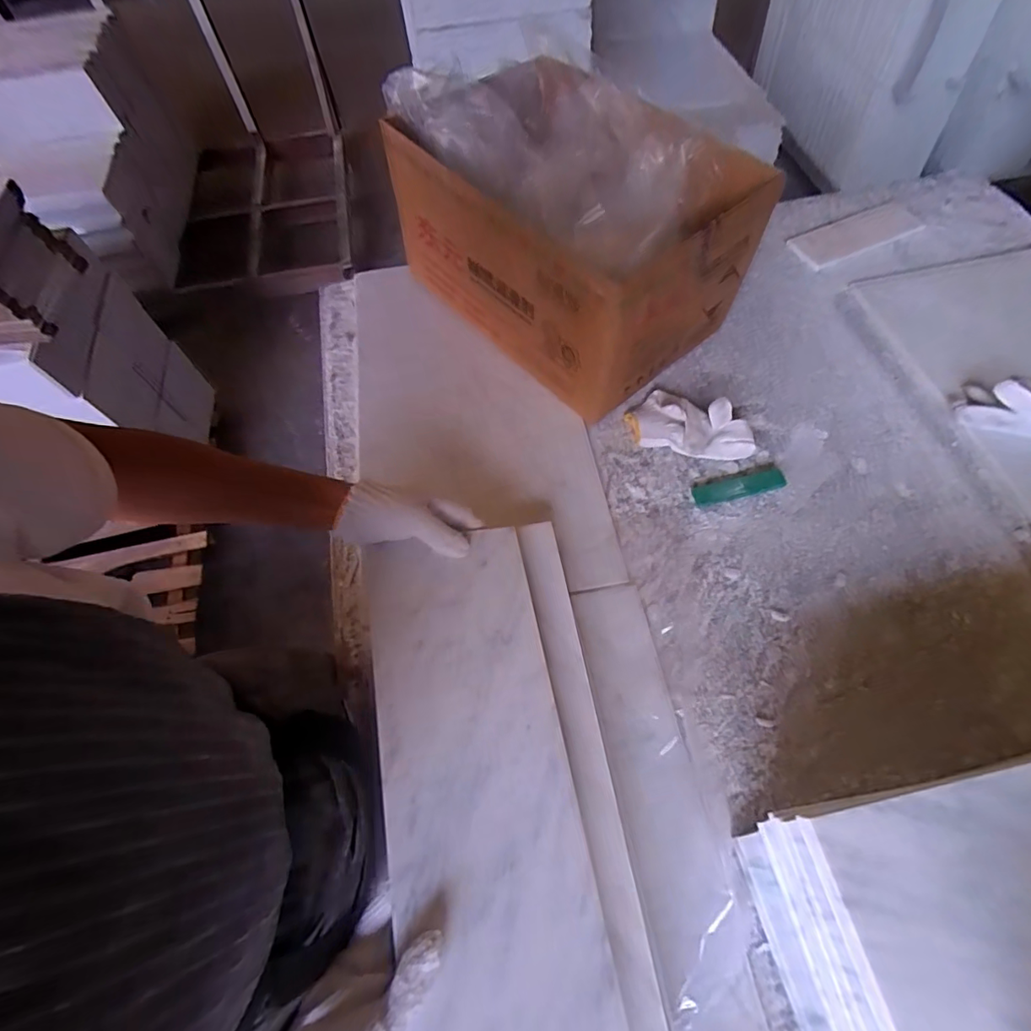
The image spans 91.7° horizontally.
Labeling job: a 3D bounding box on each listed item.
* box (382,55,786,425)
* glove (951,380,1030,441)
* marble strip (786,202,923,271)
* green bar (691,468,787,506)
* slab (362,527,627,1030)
[{"bbox_3d":[0.074,-0.392,0.693,0.304,0.224,0.431,-37,65,-16],"label":"box"},{"bbox_3d":[0.656,-0.118,0.625,0.179,0.045,0.070,23,65,16],"label":"glove"},{"bbox_3d":[0.576,-0.476,0.846,0.229,0.013,0.088,-20,61,-7],"label":"marble strip"},{"bbox_3d":[0.281,-0.037,0.624,0.119,0.014,0.028,-14,61,-4],"label":"green bar"},{"bbox_3d":[-0.027,0.221,0.400,0.150,0.011,0.437,-5,63,-16],"label":"slab"}]

